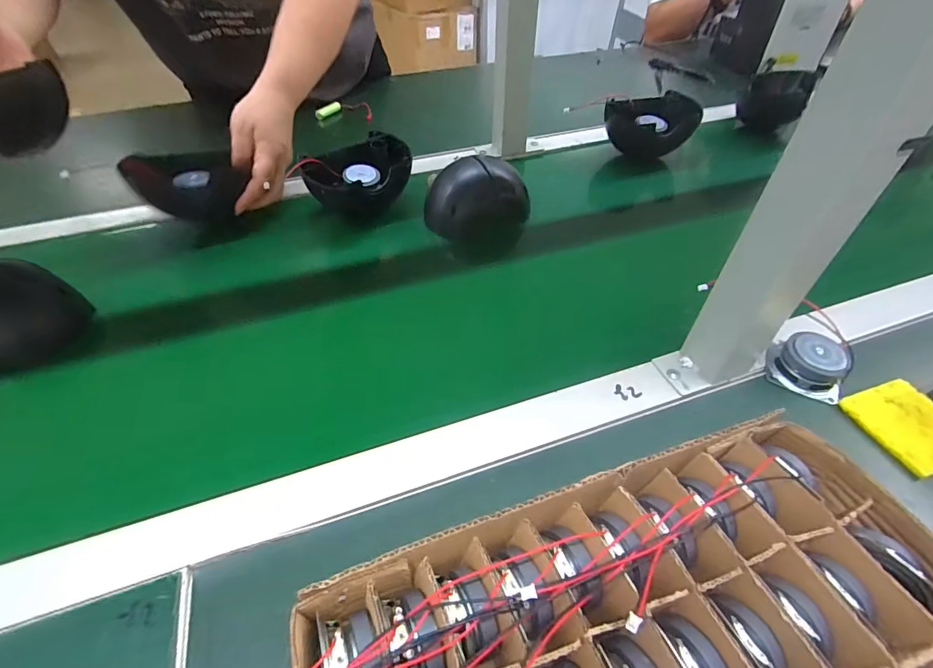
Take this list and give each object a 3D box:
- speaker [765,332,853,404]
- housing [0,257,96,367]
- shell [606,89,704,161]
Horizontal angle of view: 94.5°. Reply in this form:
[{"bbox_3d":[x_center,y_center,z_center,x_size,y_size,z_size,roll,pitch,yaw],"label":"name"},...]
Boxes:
[{"bbox_3d":[0.273,0.025,0.345,0.053,0.034,0.043,33,57,27],"label":"speaker"},{"bbox_3d":[-0.406,-0.024,0.388,0.103,0.060,0.085,27,54,23],"label":"housing"},{"bbox_3d":[0.264,-0.299,0.625,0.122,0.075,0.066,14,50,14],"label":"shell"}]

